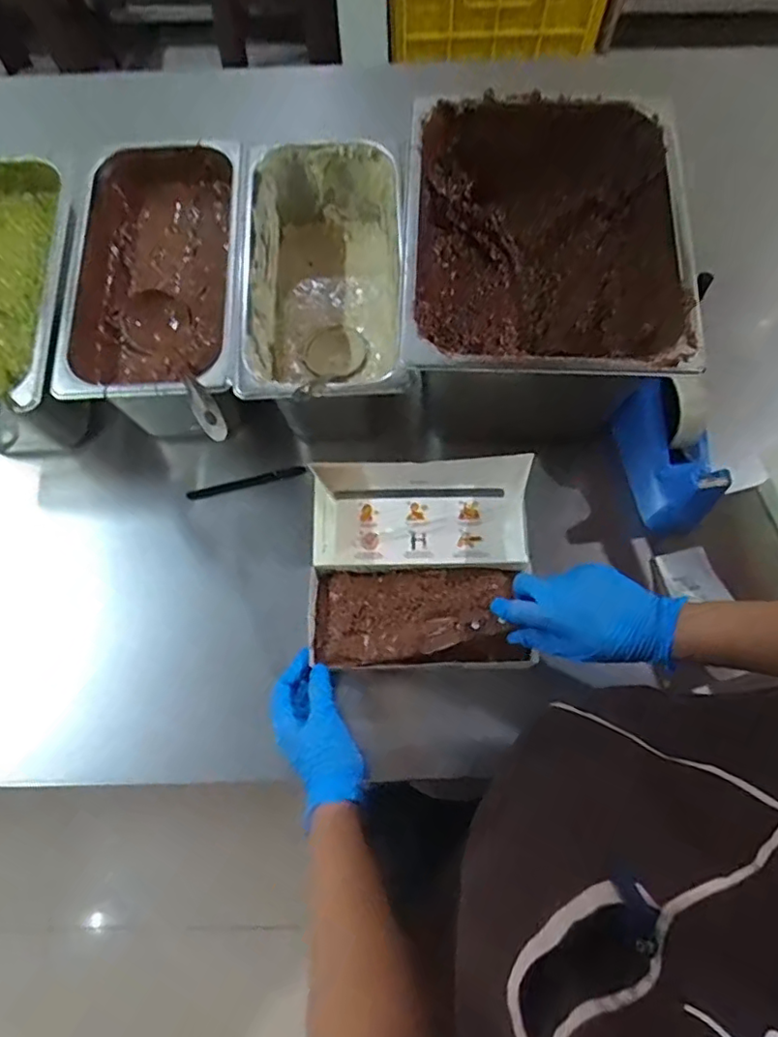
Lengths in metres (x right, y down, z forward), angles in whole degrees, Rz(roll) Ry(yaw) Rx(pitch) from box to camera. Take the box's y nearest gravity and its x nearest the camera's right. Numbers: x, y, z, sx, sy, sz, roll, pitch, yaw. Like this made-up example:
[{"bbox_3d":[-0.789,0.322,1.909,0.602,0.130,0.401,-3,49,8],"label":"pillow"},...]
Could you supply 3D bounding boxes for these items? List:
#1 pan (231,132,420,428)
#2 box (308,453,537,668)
[{"bbox_3d":[-0.069,-0.247,0.681,0.165,0.147,0.320,-2,71,1],"label":"pan"},{"bbox_3d":[0.028,0.043,0.599,0.214,0.072,0.198,2,71,2],"label":"box"}]

